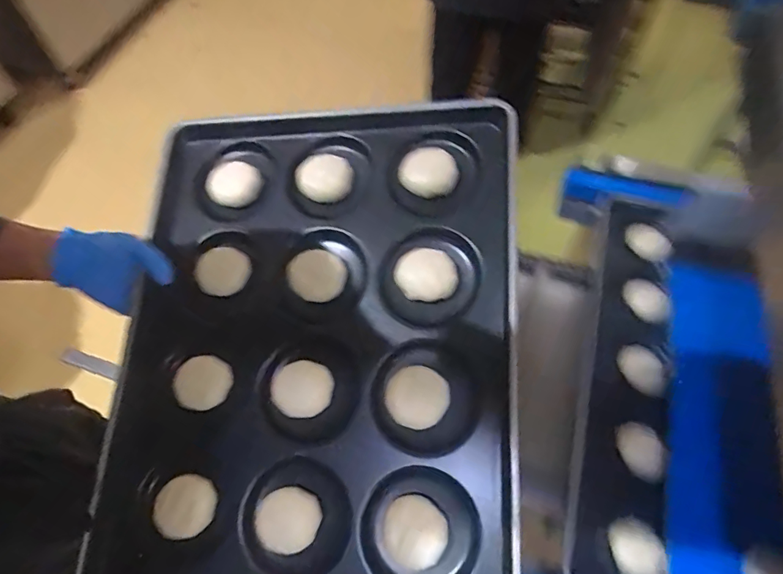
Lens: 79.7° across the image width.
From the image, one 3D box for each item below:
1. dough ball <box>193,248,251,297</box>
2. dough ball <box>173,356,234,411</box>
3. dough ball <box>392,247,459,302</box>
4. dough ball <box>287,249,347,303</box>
[{"bbox_3d":[-0.187,-0.017,0.530,0.059,0.022,0.059,0,89,4],"label":"dough ball"},{"bbox_3d":[-0.196,0.101,0.492,0.059,0.021,0.053,1,78,4],"label":"dough ball"},{"bbox_3d":[0.035,-0.012,0.474,0.061,0.017,0.051,7,82,10],"label":"dough ball"},{"bbox_3d":[-0.077,-0.011,0.493,0.055,0.030,0.051,-1,58,2],"label":"dough ball"}]

